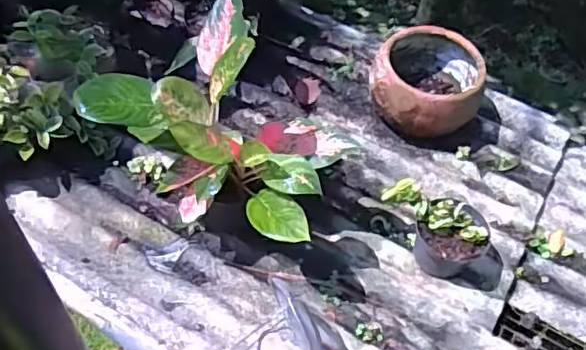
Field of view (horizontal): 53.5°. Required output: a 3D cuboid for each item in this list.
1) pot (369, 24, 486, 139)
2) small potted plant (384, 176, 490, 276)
[{"bbox_3d":[0.293,-0.205,1.291,0.217,0.145,0.251,13,53,4],"label":"pot"},{"bbox_3d":[0.255,0.112,1.075,0.187,0.145,0.122,9,53,2],"label":"small potted plant"}]

